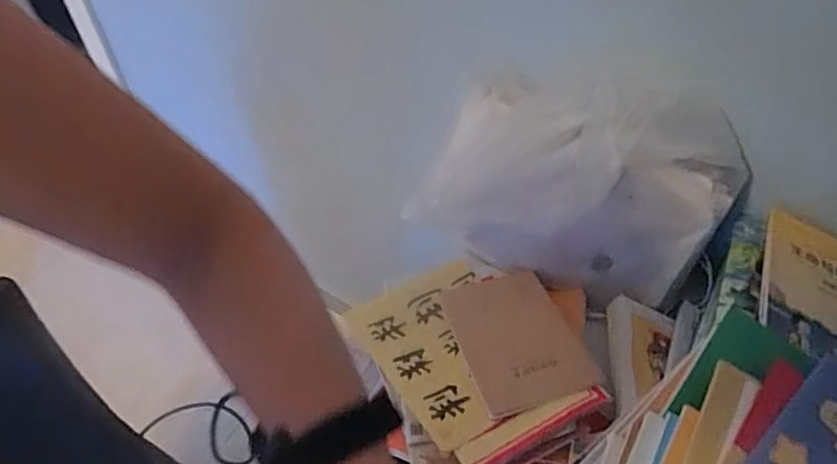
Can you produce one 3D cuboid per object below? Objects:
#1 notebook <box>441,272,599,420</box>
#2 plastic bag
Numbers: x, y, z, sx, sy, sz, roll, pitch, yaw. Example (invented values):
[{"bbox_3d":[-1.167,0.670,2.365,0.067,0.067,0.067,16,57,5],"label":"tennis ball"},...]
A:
[{"bbox_3d":[0.120,0.131,0.744,0.131,0.008,0.211,-15,38,-5],"label":"notebook"},{"bbox_3d":[0.195,-0.063,0.745,0.363,0.276,0.145,19,55,10],"label":"plastic bag"}]

